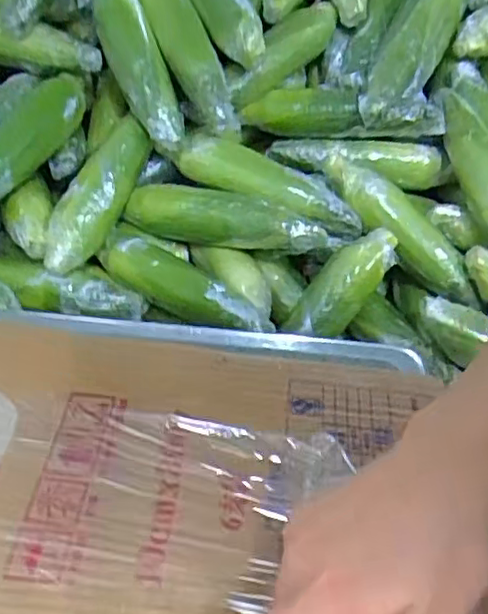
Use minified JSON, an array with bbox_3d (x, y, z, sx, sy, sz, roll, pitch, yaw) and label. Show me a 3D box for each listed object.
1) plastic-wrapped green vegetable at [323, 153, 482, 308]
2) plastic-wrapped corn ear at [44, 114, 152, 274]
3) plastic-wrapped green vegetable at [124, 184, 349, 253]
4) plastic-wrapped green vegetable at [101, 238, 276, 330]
[{"bbox_3d":[0.179,-0.088,0.715,0.226,0.047,0.068,45,53,-1],"label":"plastic-wrapped green vegetable"},{"bbox_3d":[-0.149,-0.116,0.675,0.048,0.052,0.186,24,78,22],"label":"plastic-wrapped corn ear"},{"bbox_3d":[-0.011,-0.096,0.702,0.238,0.049,0.046,12,44,8],"label":"plastic-wrapped green vegetable"},{"bbox_3d":[-0.062,-0.021,0.672,0.207,0.047,0.053,22,47,18],"label":"plastic-wrapped green vegetable"}]

